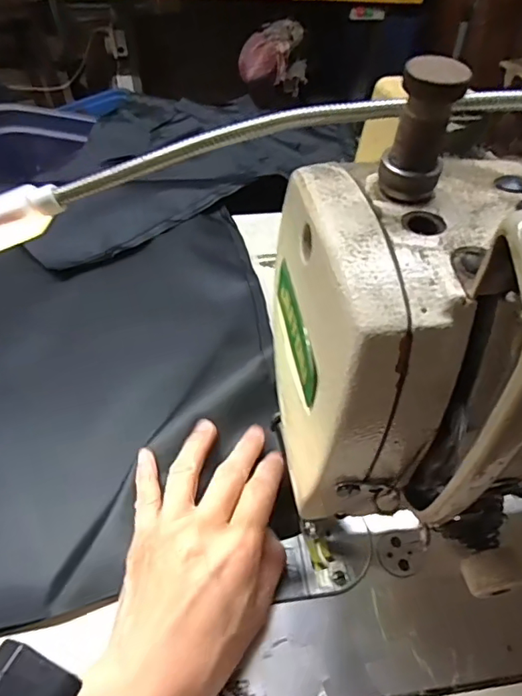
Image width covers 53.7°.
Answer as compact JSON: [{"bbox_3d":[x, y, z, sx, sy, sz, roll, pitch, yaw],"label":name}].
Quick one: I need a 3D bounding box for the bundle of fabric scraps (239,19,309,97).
[{"bbox_3d":[0.038,-0.798,1.441,0.189,0.187,0.147,5,48,1],"label":"bundle of fabric scraps"}]

